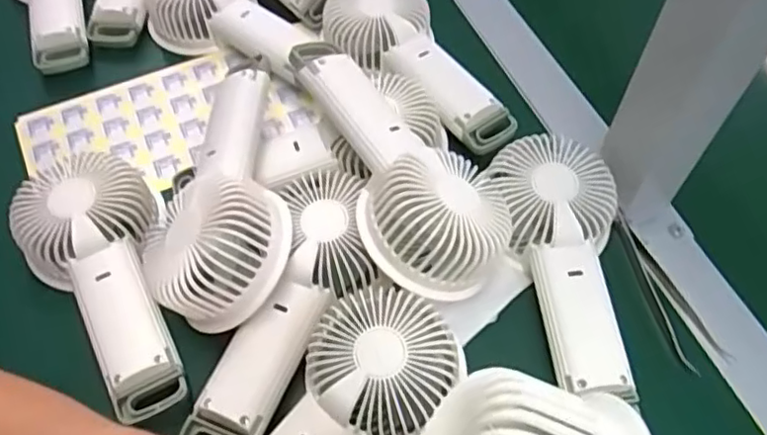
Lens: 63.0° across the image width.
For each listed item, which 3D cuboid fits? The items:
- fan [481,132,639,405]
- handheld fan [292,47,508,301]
[{"bbox_3d":[0.107,0.025,0.372,0.072,0.041,0.166,-4,59,-1],"label":"fan"},{"bbox_3d":[0.012,-0.036,0.378,0.085,0.050,0.185,-22,60,-11],"label":"handheld fan"}]

